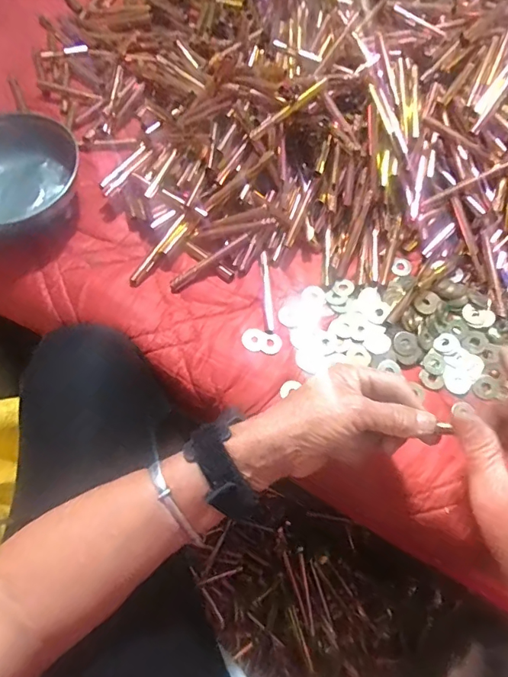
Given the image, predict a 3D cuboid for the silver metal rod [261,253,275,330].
[{"bbox_3d":[0.013,-0.047,0.456,0.010,0.004,0.086,-3,66,-2],"label":"silver metal rod"}]

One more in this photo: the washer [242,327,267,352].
[{"bbox_3d":[0.001,0.000,0.433,0.022,0.004,0.025,29,62,5],"label":"washer"}]

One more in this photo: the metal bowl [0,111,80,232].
[{"bbox_3d":[-0.252,-0.168,0.479,0.142,0.047,0.151,-20,68,-9],"label":"metal bowl"}]

